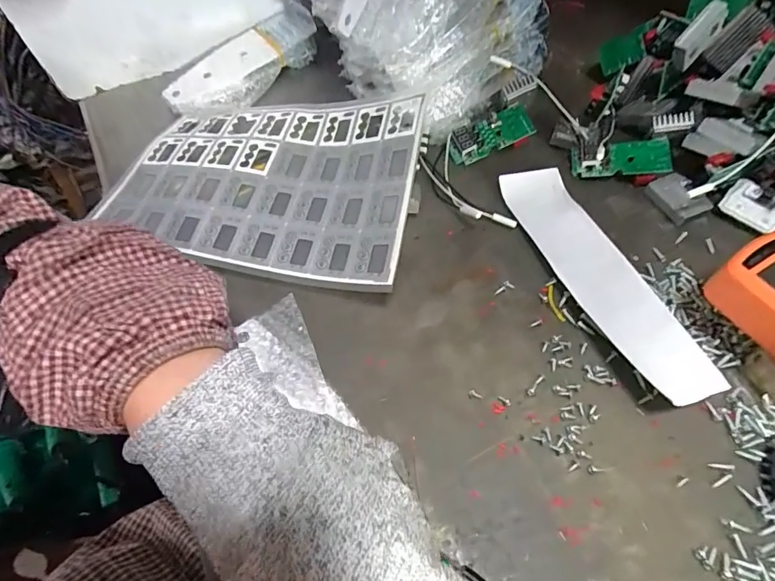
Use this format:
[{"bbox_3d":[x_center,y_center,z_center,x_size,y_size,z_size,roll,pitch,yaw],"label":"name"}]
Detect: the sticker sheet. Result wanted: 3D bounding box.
[{"bbox_3d":[-0.107,-0.096,0.384,0.261,0.023,0.165,9,67,13],"label":"sticker sheet"}]

